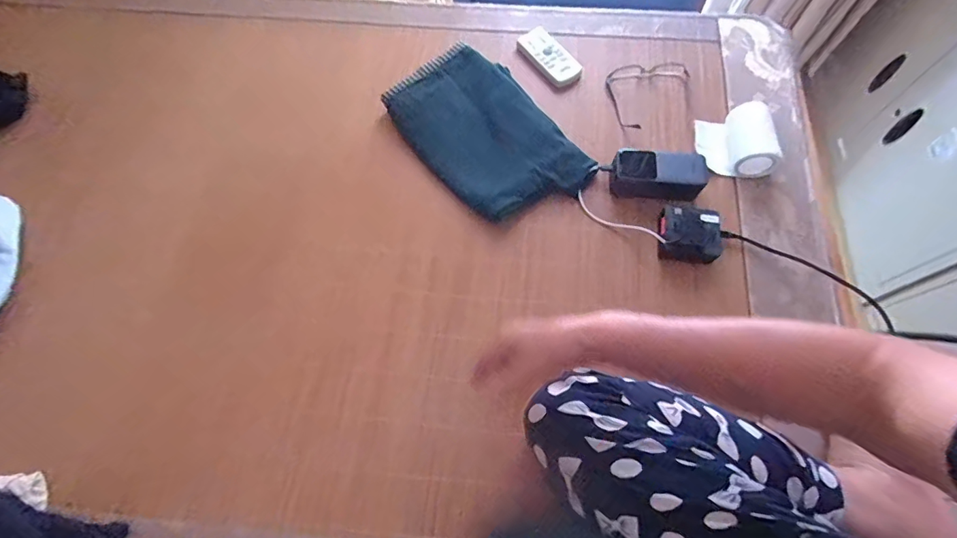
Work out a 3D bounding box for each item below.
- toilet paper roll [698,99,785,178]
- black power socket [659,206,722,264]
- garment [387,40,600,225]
[{"bbox_3d":[0.383,-0.191,0.683,0.093,0.049,0.109,-1,67,0],"label":"toilet paper roll"},{"bbox_3d":[0.295,-0.051,0.642,0.082,0.032,0.073,15,68,7],"label":"black power socket"},{"bbox_3d":[0.010,-0.208,0.708,0.192,0.043,0.304,-35,71,-13],"label":"garment"}]

